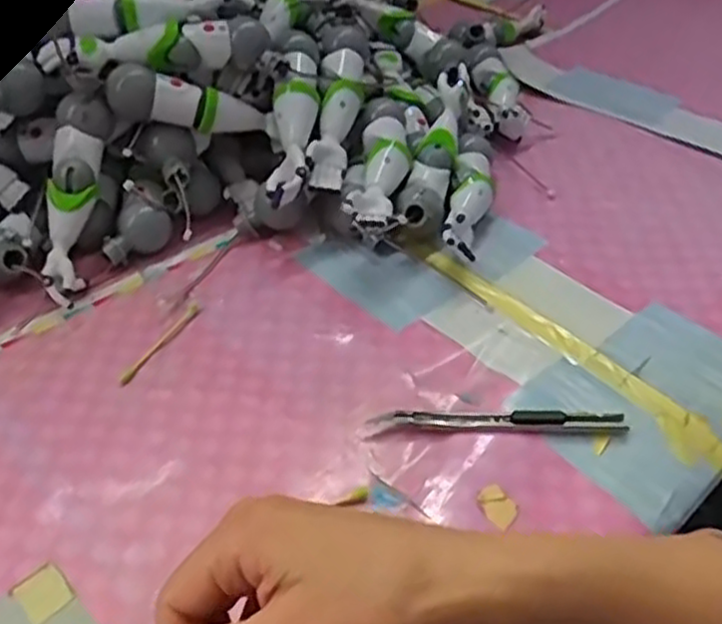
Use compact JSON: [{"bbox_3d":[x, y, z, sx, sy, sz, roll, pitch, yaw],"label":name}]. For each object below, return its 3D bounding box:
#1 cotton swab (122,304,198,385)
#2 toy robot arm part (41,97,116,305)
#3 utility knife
[{"bbox_3d":[-0.121,0.018,0.462,0.007,0.004,0.077,18,46,20],"label":"cotton swab"},{"bbox_3d":[-0.189,-0.075,0.499,0.031,0.026,0.138,5,81,3],"label":"toy robot arm part"},{"bbox_3d":[0.073,0.060,0.412,0.139,0.009,0.012,-1,43,0],"label":"utility knife"}]

